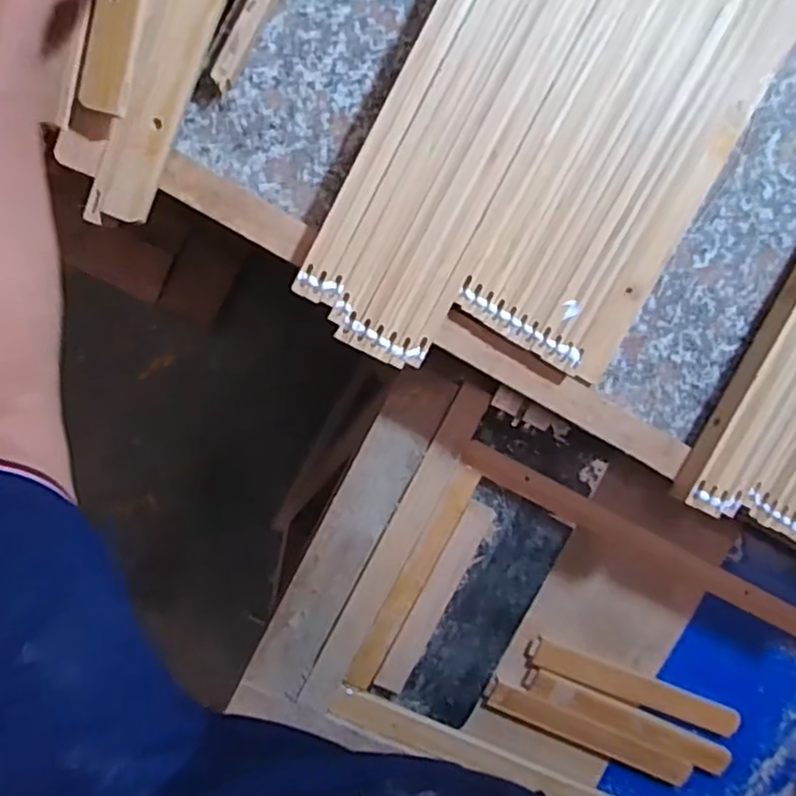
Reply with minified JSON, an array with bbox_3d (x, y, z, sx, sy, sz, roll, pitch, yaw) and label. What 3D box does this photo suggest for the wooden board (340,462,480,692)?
[{"bbox_3d":[0.015,0.178,0.620,0.028,0.009,0.241,27,93,-10],"label":"wooden board"}]

